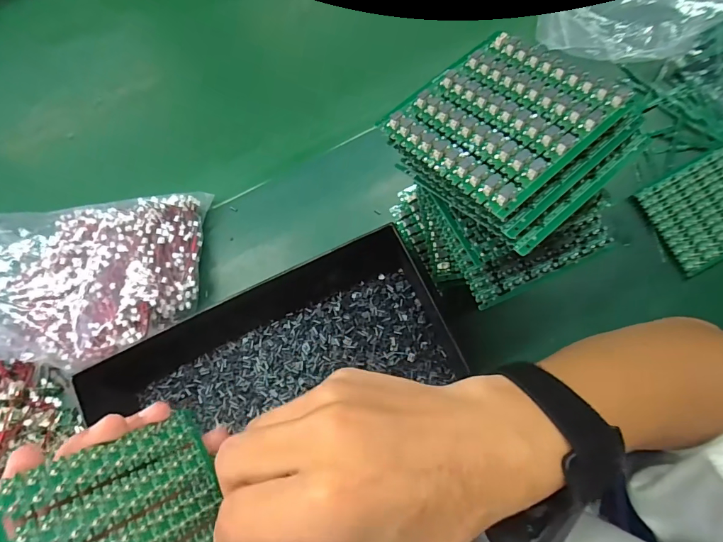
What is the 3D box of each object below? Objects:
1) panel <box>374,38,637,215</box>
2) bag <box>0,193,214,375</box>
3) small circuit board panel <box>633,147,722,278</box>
[{"bbox_3d":[0.066,-0.075,0.196,0.087,0.005,0.081,-40,62,-10],"label":"panel"},{"bbox_3d":[-0.240,0.008,0.322,0.216,0.071,0.131,-7,79,3],"label":"bag"},{"bbox_3d":[0.290,-0.052,0.351,0.090,0.012,0.078,-28,79,-1],"label":"small circuit board panel"}]

